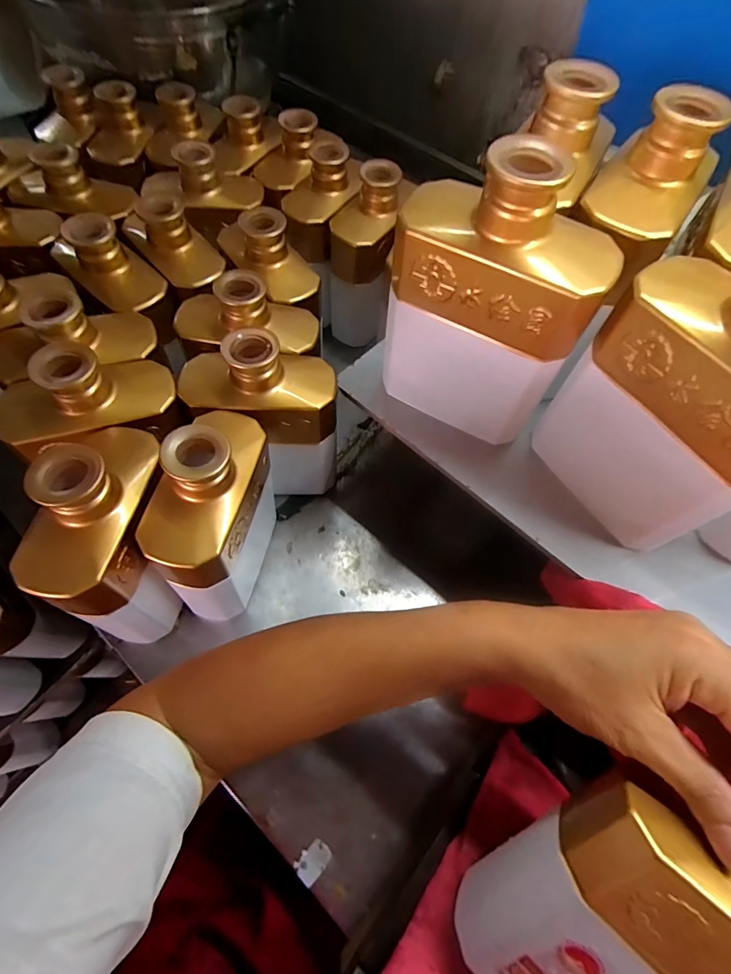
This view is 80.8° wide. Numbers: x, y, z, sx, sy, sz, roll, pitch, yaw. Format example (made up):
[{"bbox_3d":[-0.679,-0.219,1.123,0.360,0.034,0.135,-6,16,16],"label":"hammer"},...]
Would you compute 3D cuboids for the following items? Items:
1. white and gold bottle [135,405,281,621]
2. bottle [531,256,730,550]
[{"bbox_3d":[-0.101,0.027,0.318,0.060,0.168,0.129,10,67,3],"label":"white and gold bottle"},{"bbox_3d":[0.161,-0.037,0.225,0.052,0.155,0.110,-36,72,-15],"label":"bottle"}]

